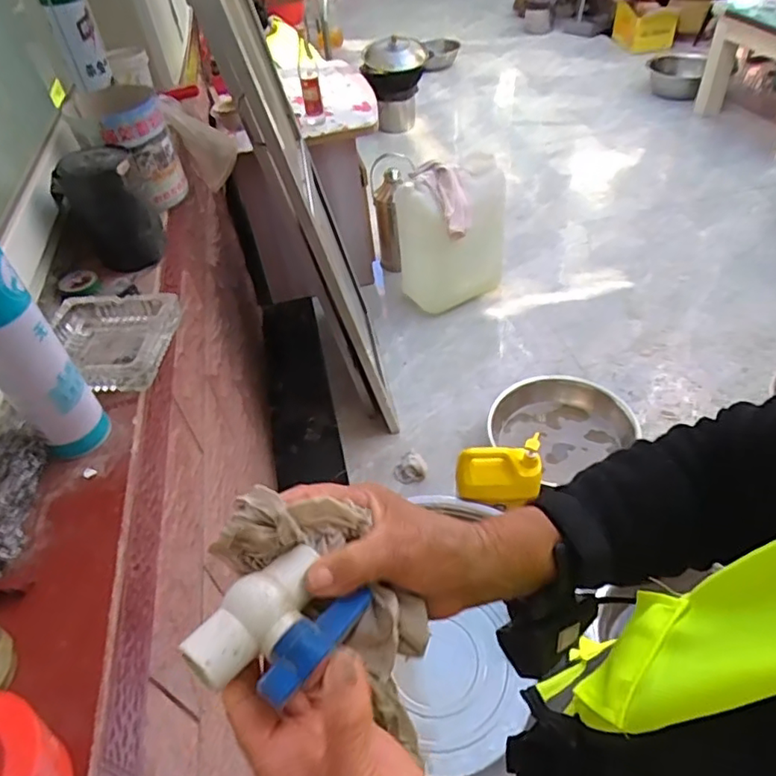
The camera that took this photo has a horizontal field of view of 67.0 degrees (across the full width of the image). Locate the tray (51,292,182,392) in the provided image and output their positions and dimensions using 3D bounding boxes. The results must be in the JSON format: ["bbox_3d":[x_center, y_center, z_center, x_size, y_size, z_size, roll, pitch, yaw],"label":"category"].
[{"bbox_3d":[-0.334,-0.054,0.697,0.144,0.034,0.148,-2,46,5],"label":"tray"}]

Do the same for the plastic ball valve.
[{"bbox_3d":[-0.050,0.110,0.273,0.050,0.028,0.073,27,54,29],"label":"plastic ball valve"}]

